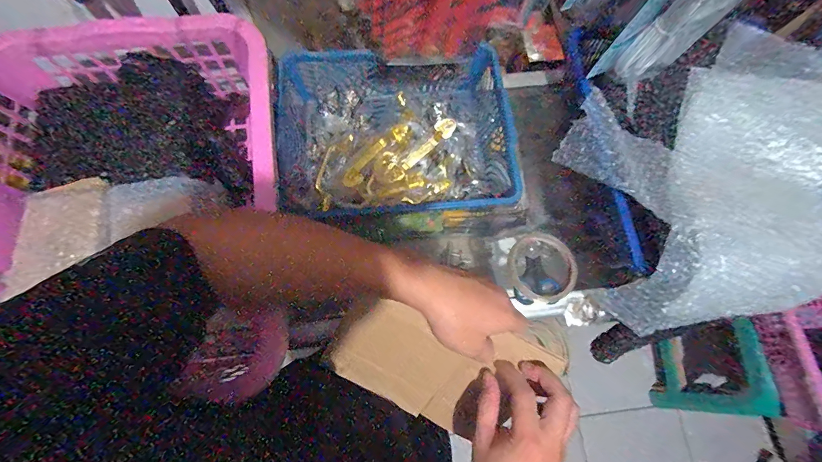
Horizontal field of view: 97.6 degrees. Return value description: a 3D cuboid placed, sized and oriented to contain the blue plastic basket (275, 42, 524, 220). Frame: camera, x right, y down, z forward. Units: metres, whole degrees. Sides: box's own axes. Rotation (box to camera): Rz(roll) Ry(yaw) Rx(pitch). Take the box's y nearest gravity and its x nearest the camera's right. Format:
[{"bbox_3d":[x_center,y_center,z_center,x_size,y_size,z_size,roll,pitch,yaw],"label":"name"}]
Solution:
[{"bbox_3d":[-0.015,-0.127,0.483,0.319,0.072,0.237,-3,74,-2],"label":"blue plastic basket"}]

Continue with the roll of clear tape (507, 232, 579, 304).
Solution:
[{"bbox_3d":[0.175,0.049,0.482,0.087,0.027,0.088,0,74,-1],"label":"roll of clear tape"}]

